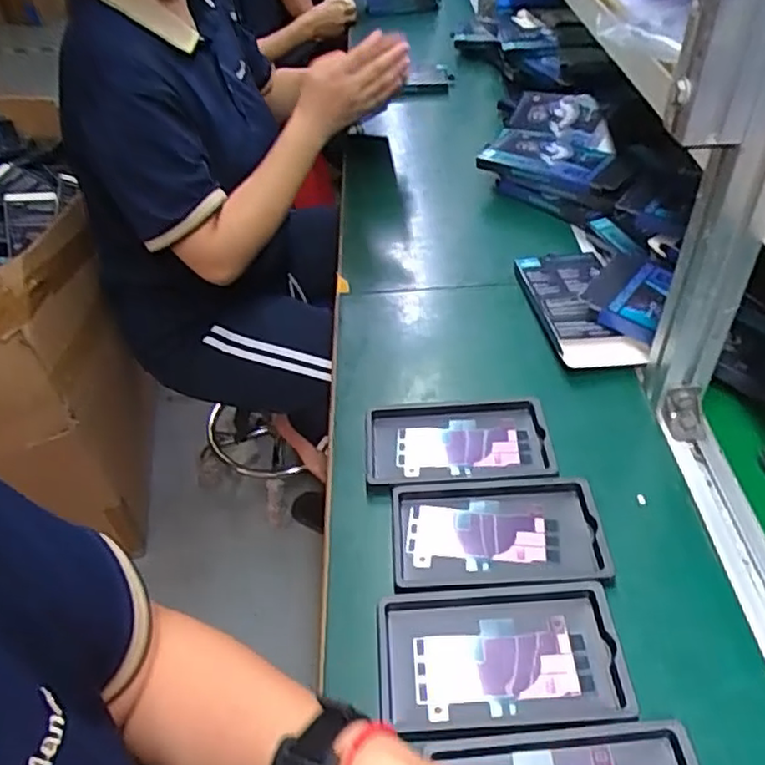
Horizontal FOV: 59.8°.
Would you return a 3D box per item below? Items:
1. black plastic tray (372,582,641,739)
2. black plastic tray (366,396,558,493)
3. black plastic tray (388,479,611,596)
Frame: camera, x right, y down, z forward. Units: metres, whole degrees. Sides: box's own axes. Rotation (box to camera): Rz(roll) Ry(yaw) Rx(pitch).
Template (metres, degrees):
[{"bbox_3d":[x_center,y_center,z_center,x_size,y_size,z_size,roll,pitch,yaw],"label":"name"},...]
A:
[{"bbox_3d":[0.079,0.185,0.447,0.157,0.013,0.094,-4,44,-1],"label":"black plastic tray"},{"bbox_3d":[0.065,0.052,0.587,0.156,0.015,0.092,-3,44,-1],"label":"black plastic tray"},{"bbox_3d":[0.089,0.117,0.518,0.159,0.013,0.098,-2,44,0],"label":"black plastic tray"}]

